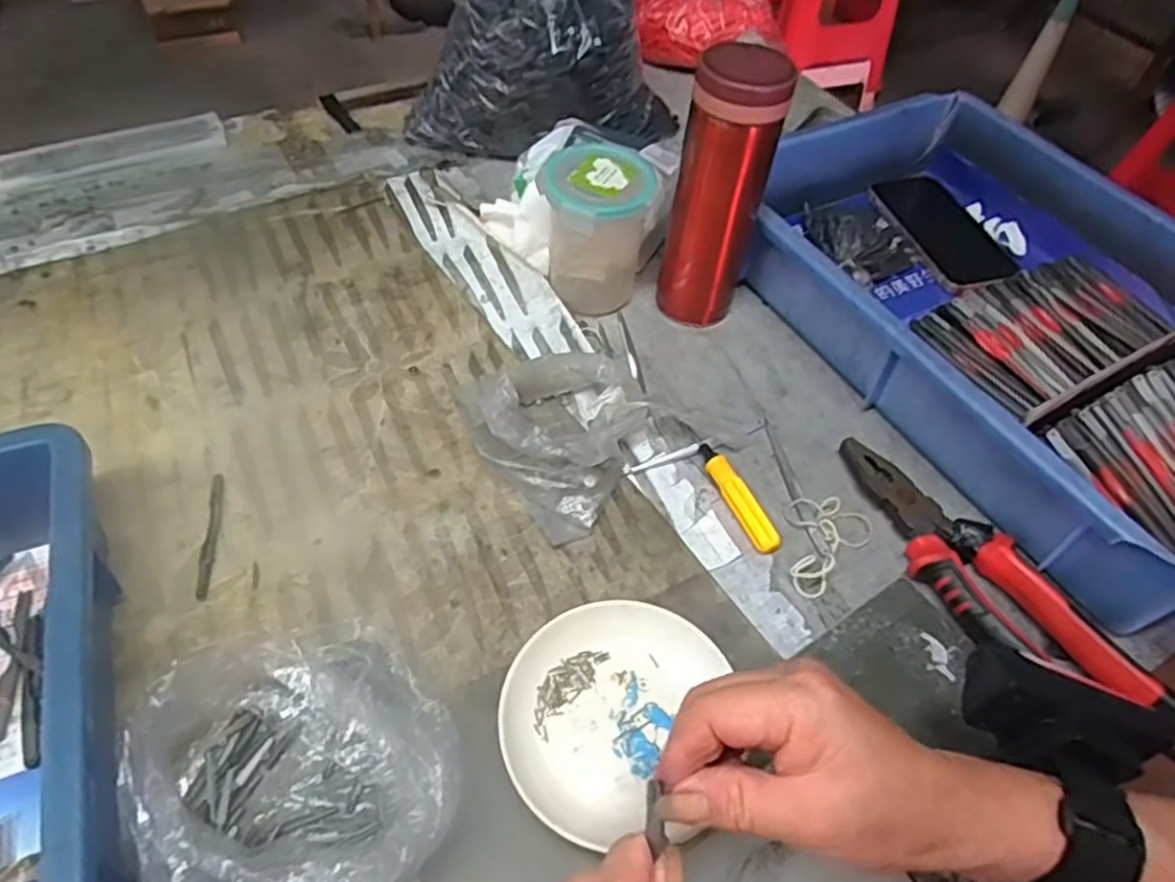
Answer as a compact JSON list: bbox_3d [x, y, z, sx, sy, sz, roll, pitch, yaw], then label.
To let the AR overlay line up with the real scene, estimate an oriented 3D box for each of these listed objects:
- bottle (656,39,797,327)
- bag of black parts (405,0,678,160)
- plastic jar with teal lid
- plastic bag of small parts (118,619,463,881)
[{"bbox_3d":[0.091,-0.167,0.518,0.053,0.193,0.051,3,51,-4],"label":"bottle"},{"bbox_3d":[-0.036,-0.353,0.644,0.181,0.207,0.171,30,55,17],"label":"bag of black parts"},{"bbox_3d":[0.005,-0.148,0.550,0.072,0.105,0.070,3,51,-4],"label":"plastic jar with teal lid"},{"bbox_3d":[-0.127,0.146,0.330,0.130,0.063,0.144,-21,57,-21],"label":"plastic bag of small parts"}]

